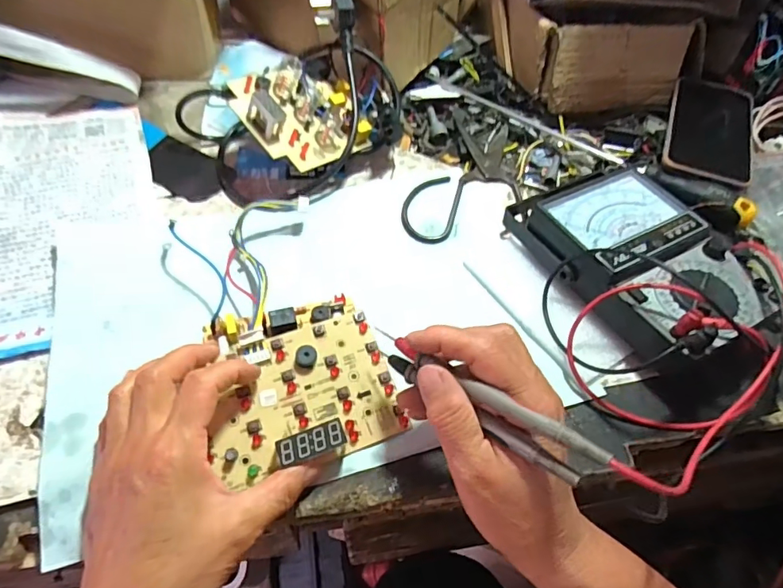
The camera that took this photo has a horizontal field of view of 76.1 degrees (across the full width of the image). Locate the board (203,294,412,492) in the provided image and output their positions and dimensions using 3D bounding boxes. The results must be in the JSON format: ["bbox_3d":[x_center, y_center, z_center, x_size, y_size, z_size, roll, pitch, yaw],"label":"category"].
[{"bbox_3d":[-0.061,0.052,0.331,0.114,0.027,0.119,-14,53,-14],"label":"board"}]

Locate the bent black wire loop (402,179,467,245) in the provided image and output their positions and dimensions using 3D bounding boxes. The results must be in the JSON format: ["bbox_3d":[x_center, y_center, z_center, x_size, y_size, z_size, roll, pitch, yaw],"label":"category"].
[{"bbox_3d":[0.036,-0.080,0.460,0.051,0.004,0.089,13,51,7],"label":"bent black wire loop"}]

